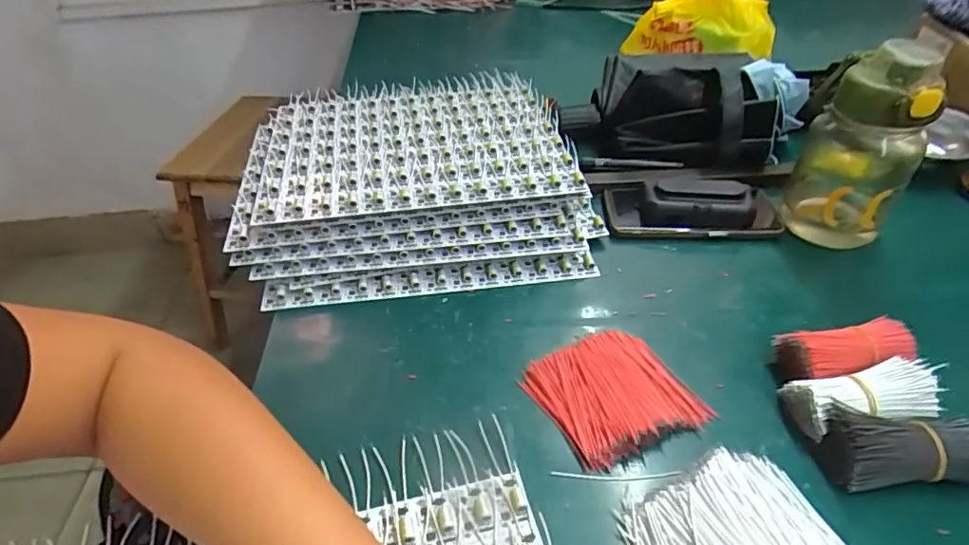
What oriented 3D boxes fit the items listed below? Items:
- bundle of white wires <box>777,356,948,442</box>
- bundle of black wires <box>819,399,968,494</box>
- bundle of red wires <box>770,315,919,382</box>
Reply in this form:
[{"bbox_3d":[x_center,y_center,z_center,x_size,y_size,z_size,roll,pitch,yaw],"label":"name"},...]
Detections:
[{"bbox_3d":[0.249,0.083,0.363,0.088,0.039,0.038,-6,41,-4],"label":"bundle of white wires"},{"bbox_3d":[0.261,0.107,0.337,0.094,0.034,0.044,-2,41,0],"label":"bundle of black wires"},{"bbox_3d":[0.259,0.061,0.393,0.094,0.034,0.041,-3,41,-1],"label":"bundle of red wires"}]

